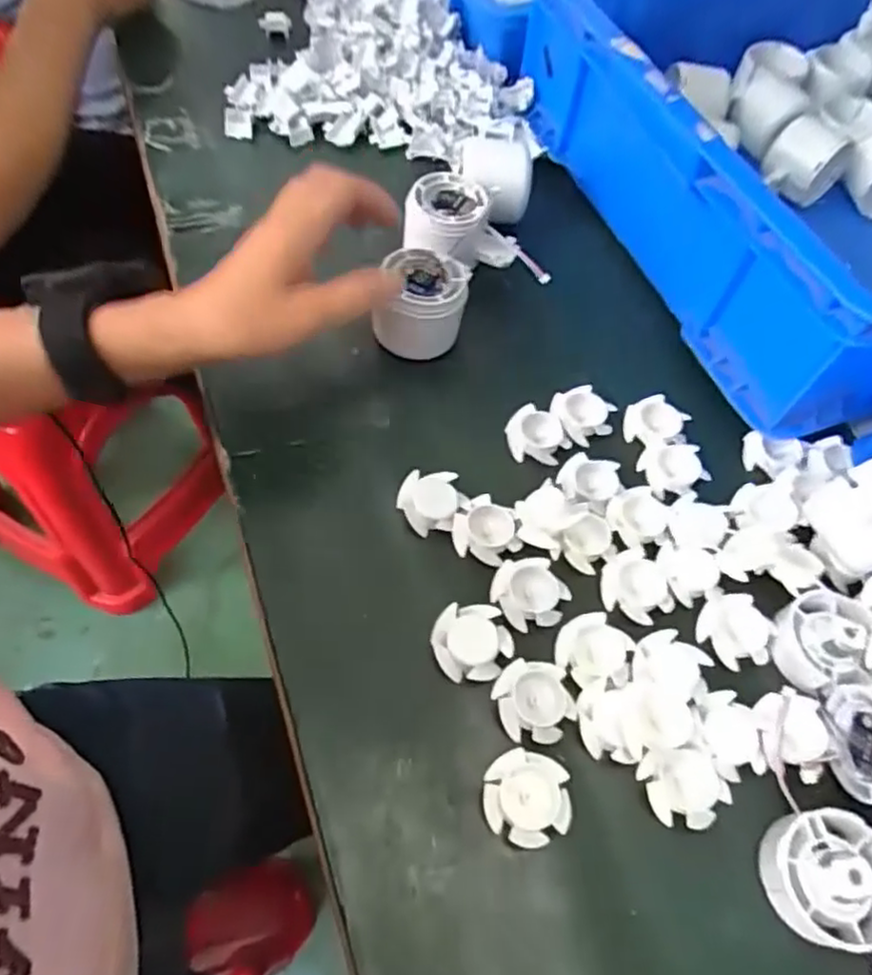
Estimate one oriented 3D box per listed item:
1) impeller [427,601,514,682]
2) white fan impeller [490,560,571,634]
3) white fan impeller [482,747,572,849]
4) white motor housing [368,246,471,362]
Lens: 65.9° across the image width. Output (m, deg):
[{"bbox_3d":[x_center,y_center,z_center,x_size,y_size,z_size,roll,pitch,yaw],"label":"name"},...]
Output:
[{"bbox_3d":[0.019,0.082,0.354,0.040,0.013,0.040,2,60,-3],"label":"impeller"},{"bbox_3d":[0.052,0.058,0.372,0.042,0.012,0.038,2,60,-4],"label":"white fan impeller"},{"bbox_3d":[0.043,0.146,0.318,0.040,0.009,0.040,2,60,-3],"label":"white fan impeller"},{"bbox_3d":[-0.009,-0.123,0.455,0.064,0.055,0.062,6,60,-1],"label":"white motor housing"}]

